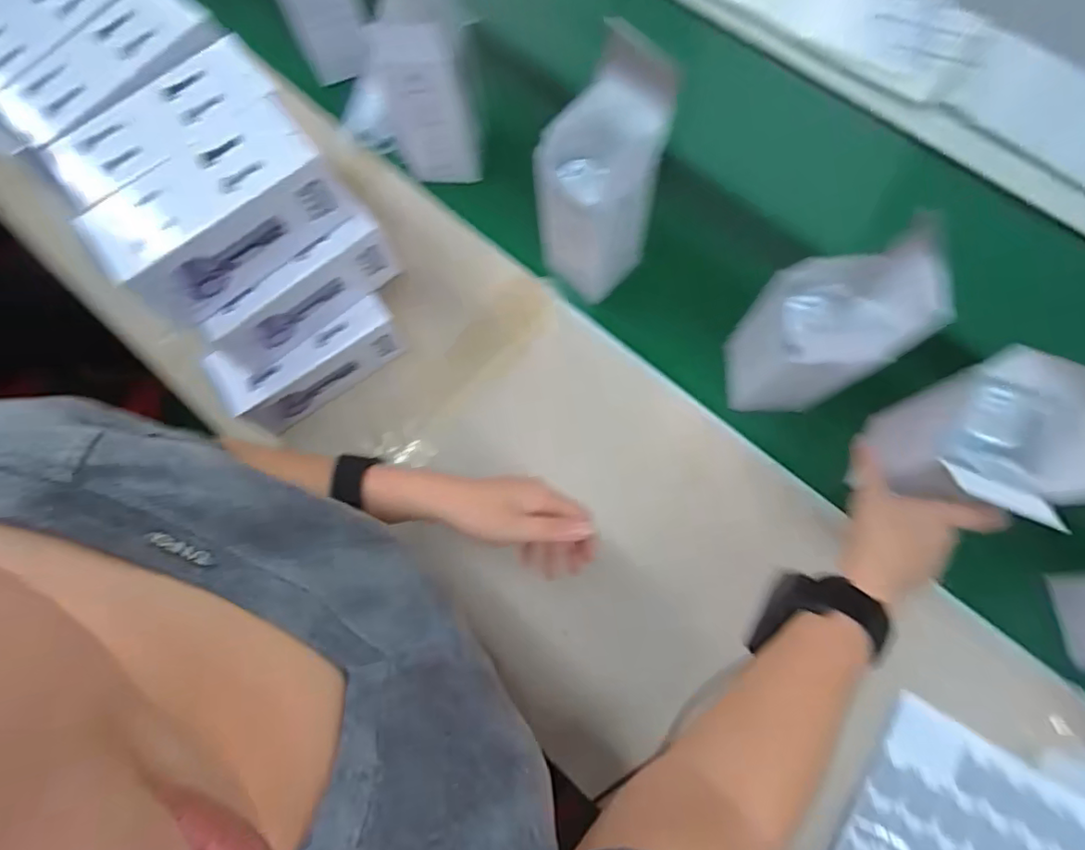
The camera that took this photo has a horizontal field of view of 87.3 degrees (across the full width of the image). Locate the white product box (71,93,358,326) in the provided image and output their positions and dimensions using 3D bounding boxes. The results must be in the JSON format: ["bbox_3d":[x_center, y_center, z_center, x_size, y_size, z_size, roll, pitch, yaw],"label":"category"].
[{"bbox_3d":[-0.241,-0.158,0.431,0.163,0.065,0.079,-39,78,-10],"label":"white product box"}]

